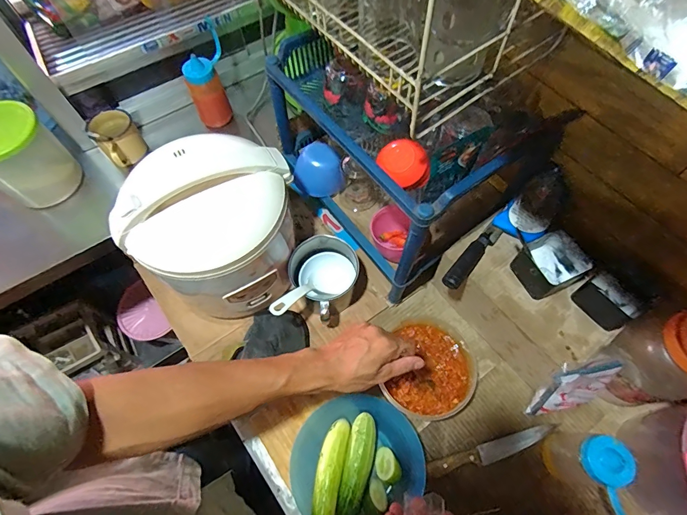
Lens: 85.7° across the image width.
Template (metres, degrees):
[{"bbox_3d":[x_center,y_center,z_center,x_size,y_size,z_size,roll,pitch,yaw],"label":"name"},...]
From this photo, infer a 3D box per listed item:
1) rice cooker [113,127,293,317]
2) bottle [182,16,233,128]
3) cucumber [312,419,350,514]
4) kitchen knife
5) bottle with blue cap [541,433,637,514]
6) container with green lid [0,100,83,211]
[{"bbox_3d":[-0.200,-0.049,0.612,0.226,0.226,0.222,-1,63,1],"label":"rice cooker"},{"bbox_3d":[-0.277,-0.363,0.764,0.087,0.183,0.083,-16,64,-7],"label":"bottle"},{"bbox_3d":[-0.020,0.317,0.555,0.037,0.027,0.138,10,64,6],"label":"cucumber"},{"bbox_3d":[0.239,0.306,0.587,0.218,0.016,0.026,-15,64,-6],"label":"kitchen knife"},{"bbox_3d":[0.342,0.315,0.518,0.067,0.152,0.131,15,65,9],"label":"bottle with blue cap"},{"bbox_3d":[-0.600,-0.188,0.689,0.128,0.142,0.136,41,71,19],"label":"container with green lid"}]

